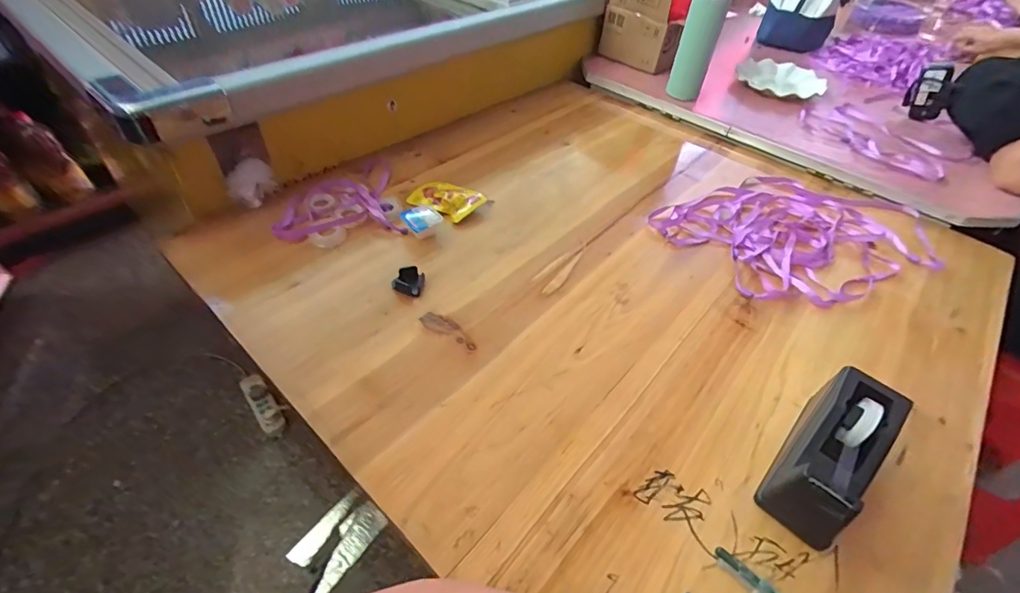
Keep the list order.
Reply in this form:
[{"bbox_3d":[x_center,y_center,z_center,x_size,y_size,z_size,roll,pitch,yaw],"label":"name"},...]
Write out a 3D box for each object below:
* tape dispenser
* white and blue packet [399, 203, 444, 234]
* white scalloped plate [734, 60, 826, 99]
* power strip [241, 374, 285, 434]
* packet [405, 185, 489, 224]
[{"bbox_3d":[0.283,0.138,0.399,0.065,0.074,0.159,36,54,28],"label":"tape dispenser"},{"bbox_3d":[-0.124,-0.112,0.645,0.046,0.016,0.054,36,53,26],"label":"white and blue packet"},{"bbox_3d":[0.580,-0.467,0.994,0.176,0.031,0.176,28,50,21],"label":"white scalloped plate"},{"bbox_3d":[-0.650,0.278,1.209,0.063,0.052,0.209,-29,55,-29],"label":"power strip"},{"bbox_3d":[-0.092,-0.144,0.678,0.105,0.021,0.070,25,49,18],"label":"packet"}]

